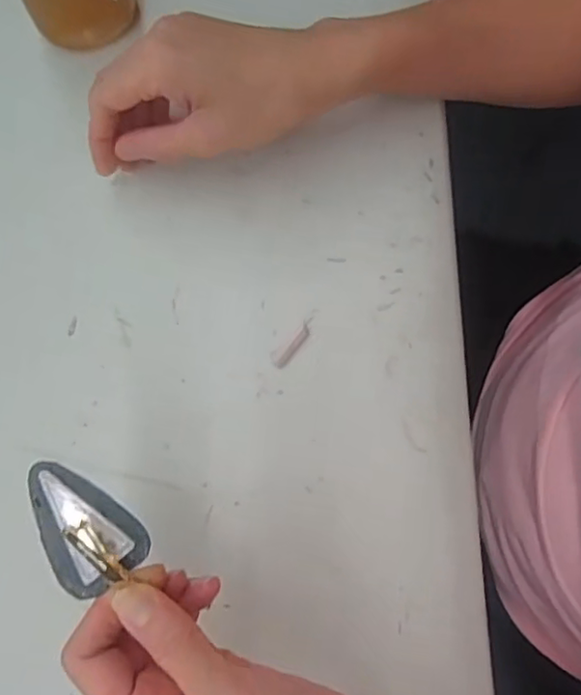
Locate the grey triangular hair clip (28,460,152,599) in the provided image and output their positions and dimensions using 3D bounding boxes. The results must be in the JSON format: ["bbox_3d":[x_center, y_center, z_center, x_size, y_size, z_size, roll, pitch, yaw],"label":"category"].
[{"bbox_3d":[-0.090,0.074,0.253,0.038,0.009,0.056,-40,81,-6],"label":"grey triangular hair clip"}]

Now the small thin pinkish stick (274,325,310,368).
[{"bbox_3d":[0.001,-0.001,0.354,0.007,0.005,0.029,38,82,7],"label":"small thin pinkish stick"}]

